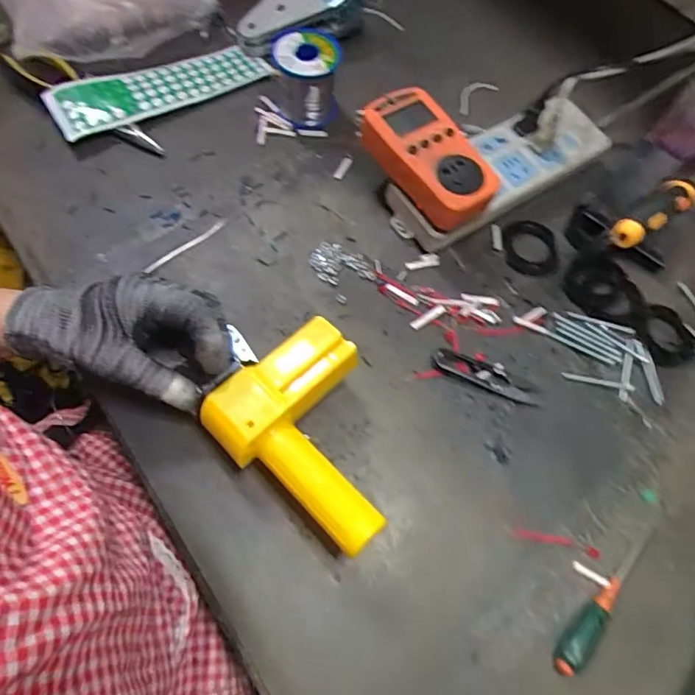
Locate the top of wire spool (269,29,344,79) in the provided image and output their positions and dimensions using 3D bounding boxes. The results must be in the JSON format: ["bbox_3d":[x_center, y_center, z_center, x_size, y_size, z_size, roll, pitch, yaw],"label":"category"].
[{"bbox_3d":[-0.041,-0.286,0.516,0.063,0.015,0.064,2,66,-4],"label":"top of wire spool"}]

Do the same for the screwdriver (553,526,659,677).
[{"bbox_3d":[0.186,0.175,0.372,0.127,0.012,0.017,-38,73,-19],"label":"screwdriver"}]

